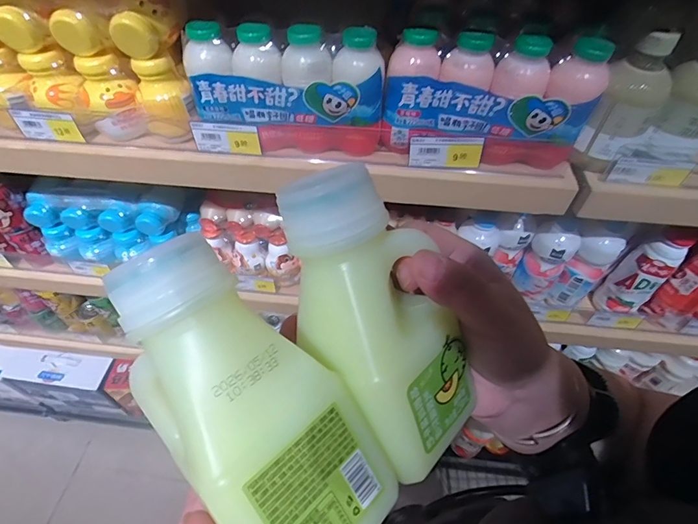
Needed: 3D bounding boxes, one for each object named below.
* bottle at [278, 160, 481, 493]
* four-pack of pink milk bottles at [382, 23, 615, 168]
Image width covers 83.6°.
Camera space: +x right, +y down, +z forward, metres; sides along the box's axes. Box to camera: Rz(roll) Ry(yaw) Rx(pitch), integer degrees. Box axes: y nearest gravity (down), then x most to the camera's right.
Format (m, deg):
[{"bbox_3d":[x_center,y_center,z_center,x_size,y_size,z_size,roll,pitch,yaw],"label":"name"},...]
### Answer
[{"bbox_3d":[0.010,0.024,0.168,0.056,0.040,0.126,-31,102,-25],"label":"bottle"},{"bbox_3d":[0.142,-0.168,0.406,0.203,0.127,0.058,12,53,9],"label":"four-pack of pink milk bottles"}]

